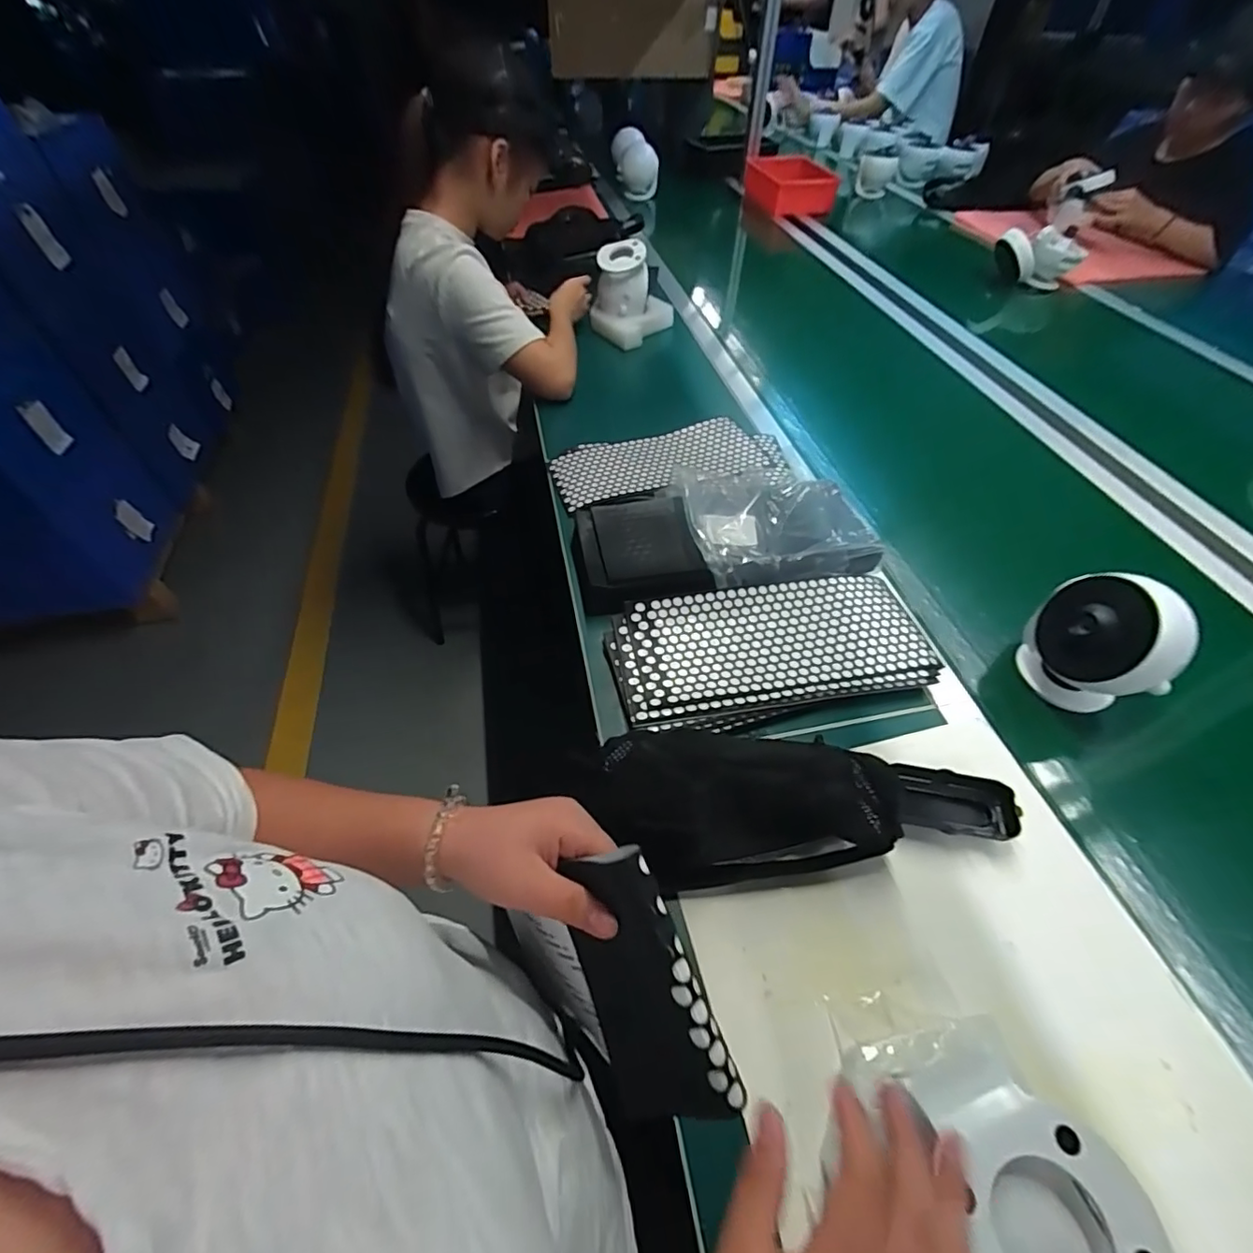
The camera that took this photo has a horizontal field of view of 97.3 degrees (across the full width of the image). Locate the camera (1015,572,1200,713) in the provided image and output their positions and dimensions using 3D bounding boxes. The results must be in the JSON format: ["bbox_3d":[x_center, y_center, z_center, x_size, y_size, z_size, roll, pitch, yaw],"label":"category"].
[{"bbox_3d":[0.472,0.016,0.554,0.071,0.137,0.116,-2,53,-1],"label":"camera"}]

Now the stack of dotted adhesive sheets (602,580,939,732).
[{"bbox_3d":[0.157,0.022,0.595,0.340,0.024,0.156,-8,53,-6],"label":"stack of dotted adhesive sheets"}]

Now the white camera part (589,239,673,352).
[{"bbox_3d":[0.015,-0.650,1.069,0.154,0.142,0.119,-32,57,-23],"label":"white camera part"}]

